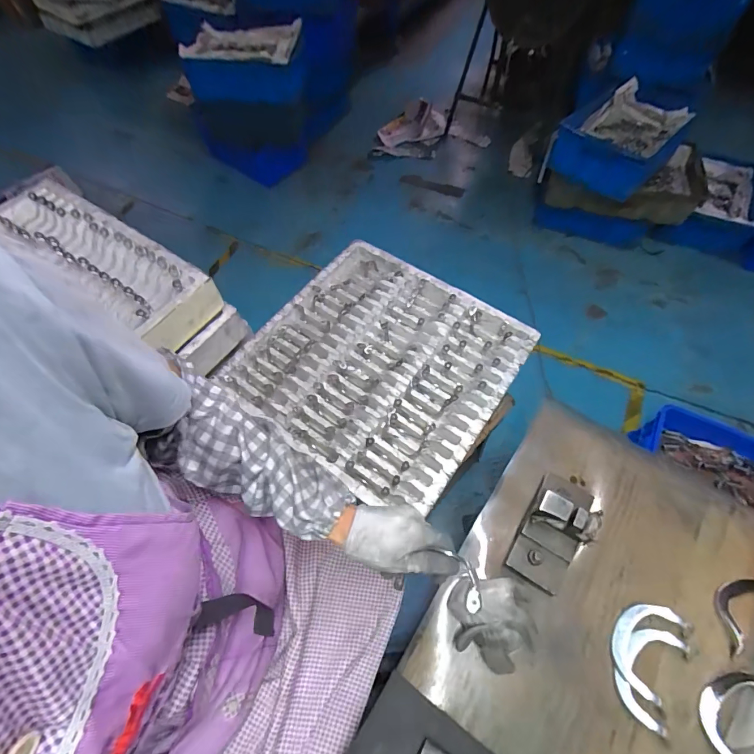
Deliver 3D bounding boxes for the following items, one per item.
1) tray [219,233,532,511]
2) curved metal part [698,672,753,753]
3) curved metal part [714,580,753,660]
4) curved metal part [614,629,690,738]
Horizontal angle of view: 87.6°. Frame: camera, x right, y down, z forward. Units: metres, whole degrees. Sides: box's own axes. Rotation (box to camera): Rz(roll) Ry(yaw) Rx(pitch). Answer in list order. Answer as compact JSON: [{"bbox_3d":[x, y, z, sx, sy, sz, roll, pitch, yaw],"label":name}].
[{"bbox_3d":[0.009,-0.041,0.902,0.539,0.045,0.518,33,66,18],"label":"tray"},{"bbox_3d":[0.376,0.349,0.401,0.092,0.019,0.067,-33,65,-16],"label":"curved metal part"},{"bbox_3d":[0.429,0.264,0.442,0.101,0.011,0.062,-13,61,-6],"label":"curved metal part"},{"bbox_3d":[0.291,0.312,0.416,0.054,0.018,0.090,37,68,20],"label":"curved metal part"}]

